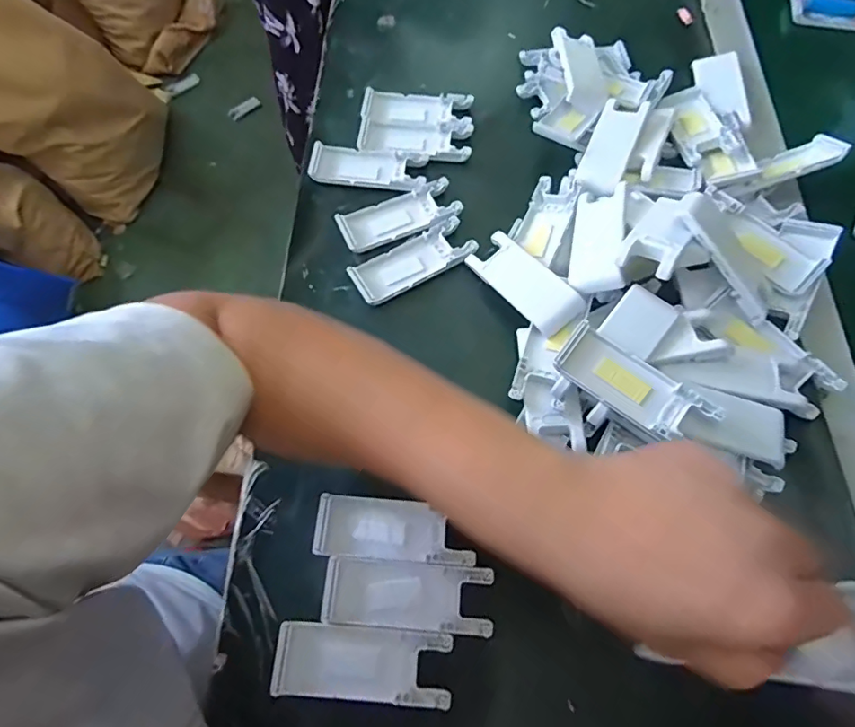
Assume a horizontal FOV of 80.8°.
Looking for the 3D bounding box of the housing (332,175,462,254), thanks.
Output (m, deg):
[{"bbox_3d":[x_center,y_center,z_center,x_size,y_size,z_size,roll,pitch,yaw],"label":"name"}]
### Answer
[{"bbox_3d":[-0.025,-0.131,0.443,0.104,0.010,0.043,-23,69,-8],"label":"housing"}]

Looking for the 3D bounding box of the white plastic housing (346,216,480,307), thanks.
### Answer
[{"bbox_3d":[-0.012,-0.087,0.425,0.104,0.009,0.042,-29,70,-10],"label":"white plastic housing"}]

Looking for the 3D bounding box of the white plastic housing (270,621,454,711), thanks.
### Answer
[{"bbox_3d":[-0.039,0.181,0.303,0.104,0.008,0.038,3,68,3],"label":"white plastic housing"}]

